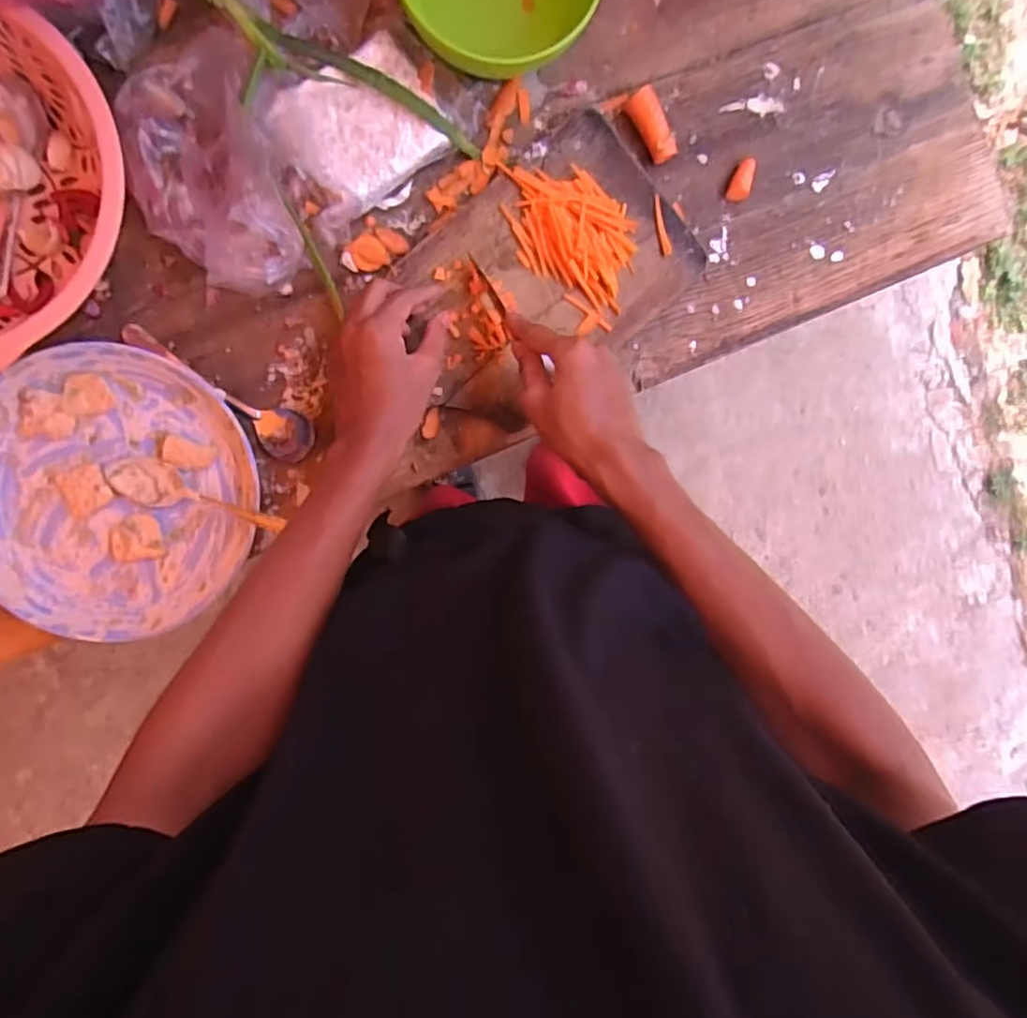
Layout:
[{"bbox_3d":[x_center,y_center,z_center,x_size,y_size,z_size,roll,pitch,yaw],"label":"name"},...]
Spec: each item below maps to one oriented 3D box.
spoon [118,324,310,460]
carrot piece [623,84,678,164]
[{"bbox_3d":[-0.236,-0.094,0.536,0.171,0.018,0.041,34,93,-9],"label":"spoon"},{"bbox_3d":[0.113,-0.314,0.554,0.022,0.022,0.056,-32,100,-1],"label":"carrot piece"}]

